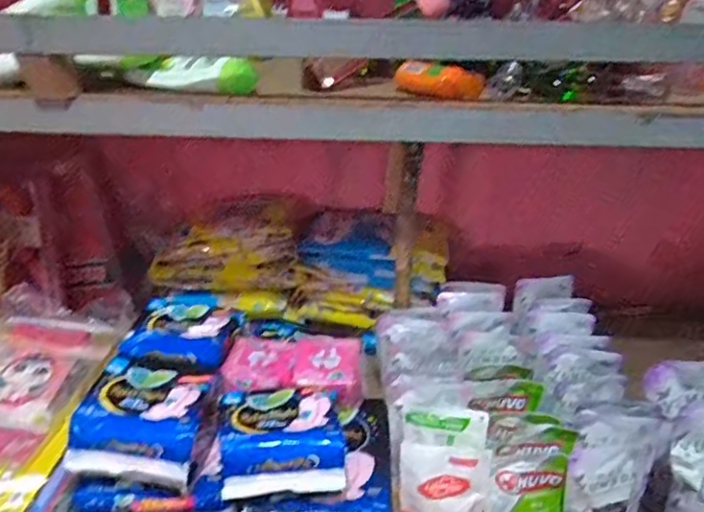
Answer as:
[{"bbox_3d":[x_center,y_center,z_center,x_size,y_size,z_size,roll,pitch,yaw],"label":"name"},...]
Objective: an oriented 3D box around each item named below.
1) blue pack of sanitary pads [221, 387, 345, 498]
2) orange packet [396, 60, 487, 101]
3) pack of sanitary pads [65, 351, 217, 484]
[{"bbox_3d":[-0.069,0.185,0.598,0.116,0.050,0.097,0,29,-4],"label":"blue pack of sanitary pads"},{"bbox_3d":[0.088,-0.180,0.594,0.088,0.030,0.026,19,33,27],"label":"orange packet"},{"bbox_3d":[-0.220,0.166,0.624,0.123,0.052,0.124,3,29,1],"label":"pack of sanitary pads"}]

